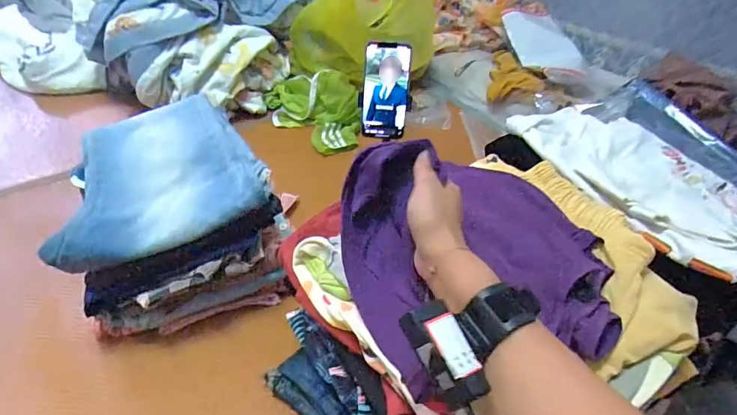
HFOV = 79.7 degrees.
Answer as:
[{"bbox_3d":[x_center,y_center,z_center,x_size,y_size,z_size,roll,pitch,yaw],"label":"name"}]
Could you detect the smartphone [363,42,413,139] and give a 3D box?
[{"bbox_3d":[0.030,-0.189,0.723,0.075,0.150,0.011,3,21,0],"label":"smartphone"}]

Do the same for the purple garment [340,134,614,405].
[{"bbox_3d":[0.093,0.043,0.403,0.196,0.126,0.225,-13,43,-21],"label":"purple garment"}]

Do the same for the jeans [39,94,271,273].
[{"bbox_3d":[-0.296,-0.057,0.629,0.255,0.052,0.286,-13,43,-21],"label":"jeans"}]

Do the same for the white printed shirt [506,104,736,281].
[{"bbox_3d":[0.326,-0.045,0.525,0.219,0.052,0.290,-18,45,-26],"label":"white printed shirt"}]

